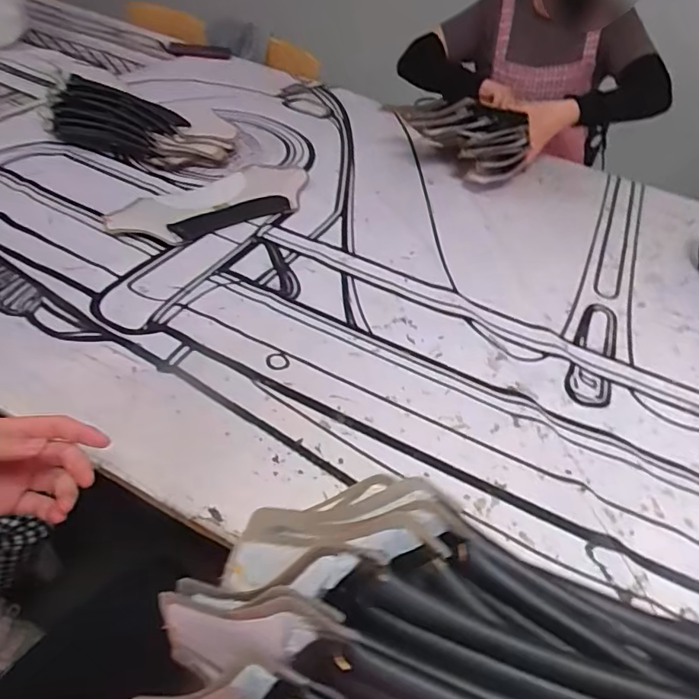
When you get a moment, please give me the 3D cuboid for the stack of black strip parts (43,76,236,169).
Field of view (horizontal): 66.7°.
[{"bbox_3d":[-0.424,-0.438,1.037,0.338,0.098,0.111,14,43,5],"label":"stack of black strip parts"}]

